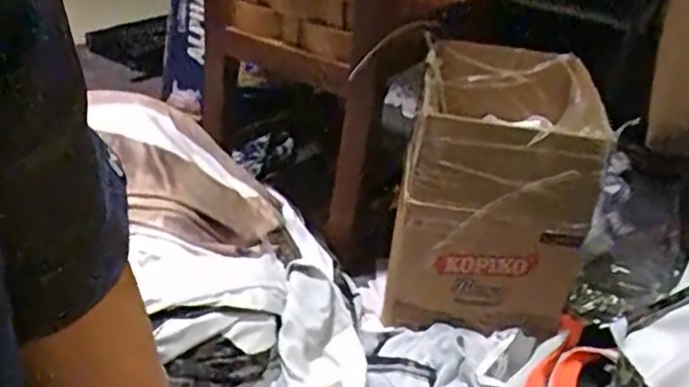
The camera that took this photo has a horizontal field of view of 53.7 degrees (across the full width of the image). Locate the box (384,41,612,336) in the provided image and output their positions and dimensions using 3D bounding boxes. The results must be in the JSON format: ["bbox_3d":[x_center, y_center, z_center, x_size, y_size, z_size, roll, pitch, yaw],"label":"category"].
[{"bbox_3d":[0.234,-0.031,1.099,0.245,0.357,0.448,10,26,7],"label":"box"}]

